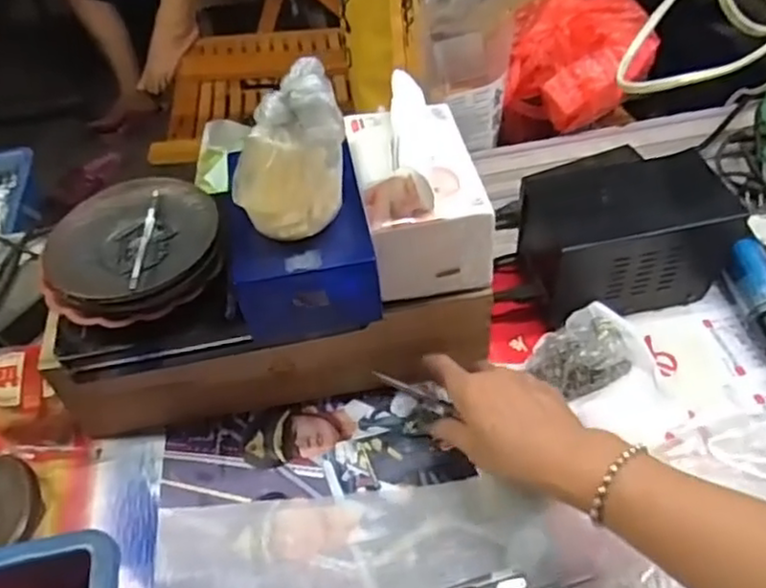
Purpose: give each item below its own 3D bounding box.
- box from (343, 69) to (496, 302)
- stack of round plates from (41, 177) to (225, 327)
[{"bbox_3d":[0.024,-0.081,0.500,0.086,0.111,0.128,-11,47,-5],"label":"box"},{"bbox_3d":[-0.172,-0.036,0.475,0.113,0.029,0.122,-14,48,-7],"label":"stack of round plates"}]

